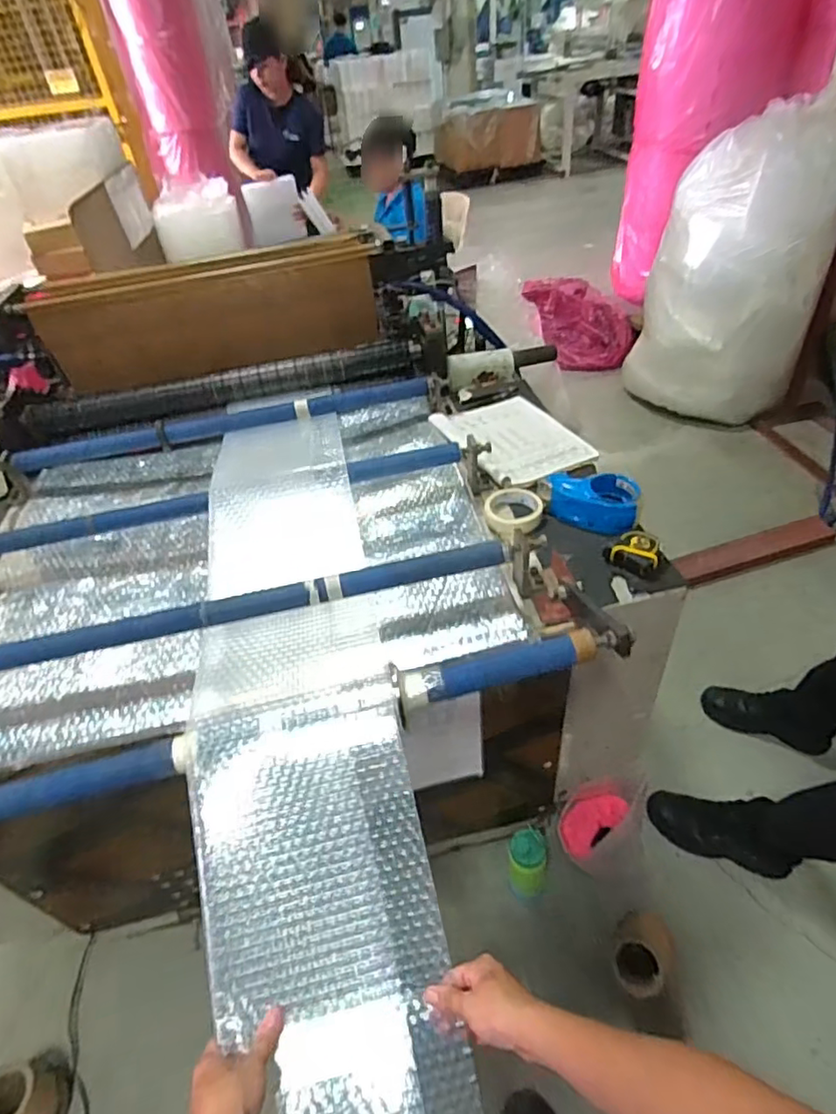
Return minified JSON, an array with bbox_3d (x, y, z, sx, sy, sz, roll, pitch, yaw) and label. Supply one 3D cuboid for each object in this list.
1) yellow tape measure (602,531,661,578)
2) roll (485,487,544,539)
[{"bbox_3d":[0.321,-0.009,0.878,0.076,0.030,0.070,11,46,19],"label":"yellow tape measure"},{"bbox_3d":[0.159,-0.078,0.993,0.094,0.033,0.094,-4,43,4],"label":"roll"}]

